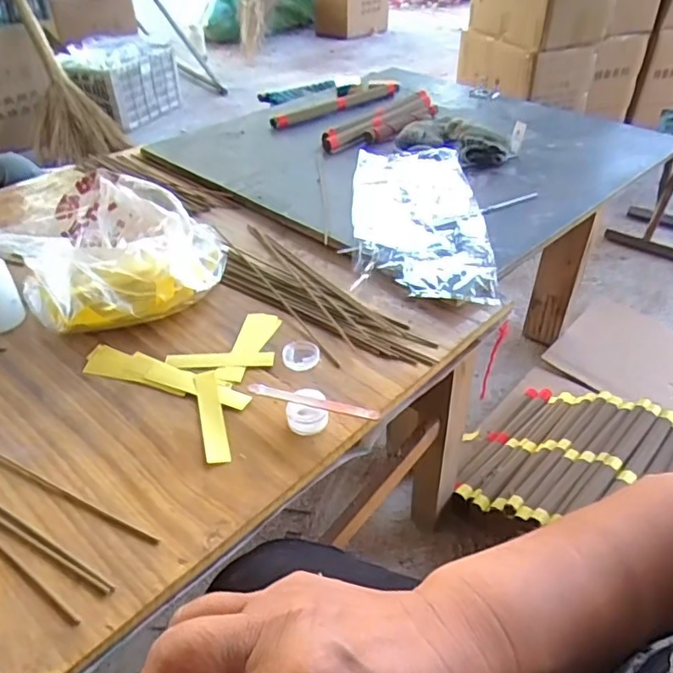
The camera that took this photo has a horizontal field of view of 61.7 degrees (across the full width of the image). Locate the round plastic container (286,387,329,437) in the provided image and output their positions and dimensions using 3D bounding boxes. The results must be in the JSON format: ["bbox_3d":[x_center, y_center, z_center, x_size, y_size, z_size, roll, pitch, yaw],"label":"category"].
[{"bbox_3d":[-0.028,0.069,0.513,0.037,0.029,0.031,-10,40,-11],"label":"round plastic container"}]

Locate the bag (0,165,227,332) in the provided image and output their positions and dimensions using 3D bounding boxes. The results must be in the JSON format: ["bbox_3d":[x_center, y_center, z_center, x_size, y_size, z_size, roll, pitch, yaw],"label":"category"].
[{"bbox_3d":[-0.280,-0.104,0.680,0.269,0.090,0.230,11,40,15],"label":"bag"}]

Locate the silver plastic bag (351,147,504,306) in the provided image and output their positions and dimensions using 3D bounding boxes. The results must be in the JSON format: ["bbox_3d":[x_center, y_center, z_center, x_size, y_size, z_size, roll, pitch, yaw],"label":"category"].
[{"bbox_3d":[0.111,-0.172,0.783,0.174,0.036,0.383,0,39,1],"label":"silver plastic bag"}]

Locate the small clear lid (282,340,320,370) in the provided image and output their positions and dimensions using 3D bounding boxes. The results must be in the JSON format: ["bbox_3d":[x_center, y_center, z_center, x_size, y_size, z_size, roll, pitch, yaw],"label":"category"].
[{"bbox_3d":[-0.036,0.018,0.586,0.038,0.006,0.038,-1,39,0],"label":"small clear lid"}]

